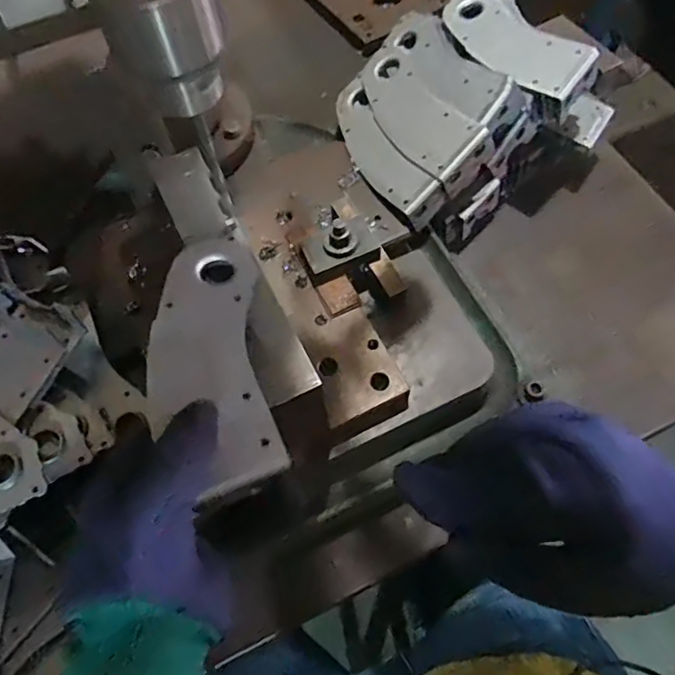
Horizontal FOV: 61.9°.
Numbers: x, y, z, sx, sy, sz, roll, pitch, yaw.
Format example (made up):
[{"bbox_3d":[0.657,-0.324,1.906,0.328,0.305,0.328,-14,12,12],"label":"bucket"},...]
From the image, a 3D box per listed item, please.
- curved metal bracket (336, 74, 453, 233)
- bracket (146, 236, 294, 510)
[{"bbox_3d":[0.047,-0.182,0.567,0.051,0.033,0.184,-34,62,14],"label":"curved metal bracket"},{"bbox_3d":[-0.074,0.007,0.326,0.067,0.010,0.174,-5,53,-15],"label":"bracket"}]

